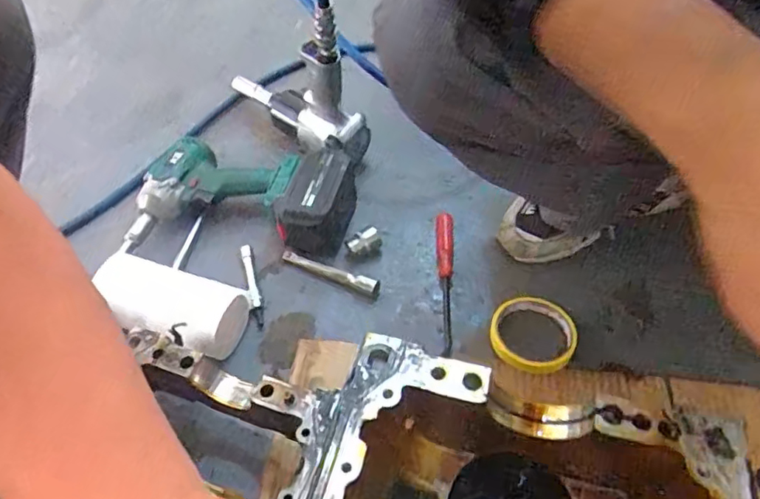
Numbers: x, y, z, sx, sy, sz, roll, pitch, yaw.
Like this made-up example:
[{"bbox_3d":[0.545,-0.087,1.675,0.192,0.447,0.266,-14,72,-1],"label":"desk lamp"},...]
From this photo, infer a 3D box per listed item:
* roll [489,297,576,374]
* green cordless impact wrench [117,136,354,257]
[{"bbox_3d":[0.164,0.089,0.618,0.087,0.024,0.085,17,54,15],"label":"roll"},{"bbox_3d":[-0.162,-0.075,0.722,0.246,0.066,0.163,-2,51,0],"label":"green cordless impact wrench"}]

